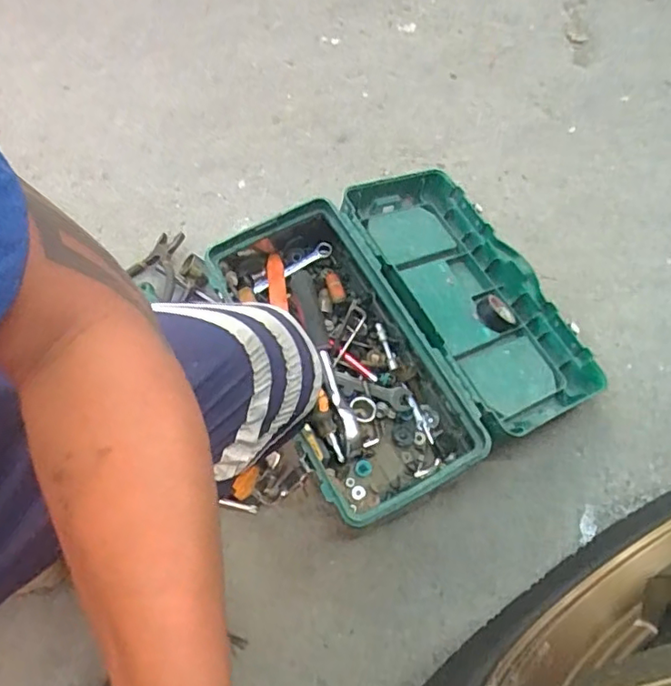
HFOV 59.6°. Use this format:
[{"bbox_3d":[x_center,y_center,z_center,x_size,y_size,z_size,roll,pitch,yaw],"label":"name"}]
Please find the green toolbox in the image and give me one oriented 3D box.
[{"bbox_3d":[0.072,-0.023,0.700,0.370,0.105,0.374,-26,70,-8],"label":"green toolbox"}]

